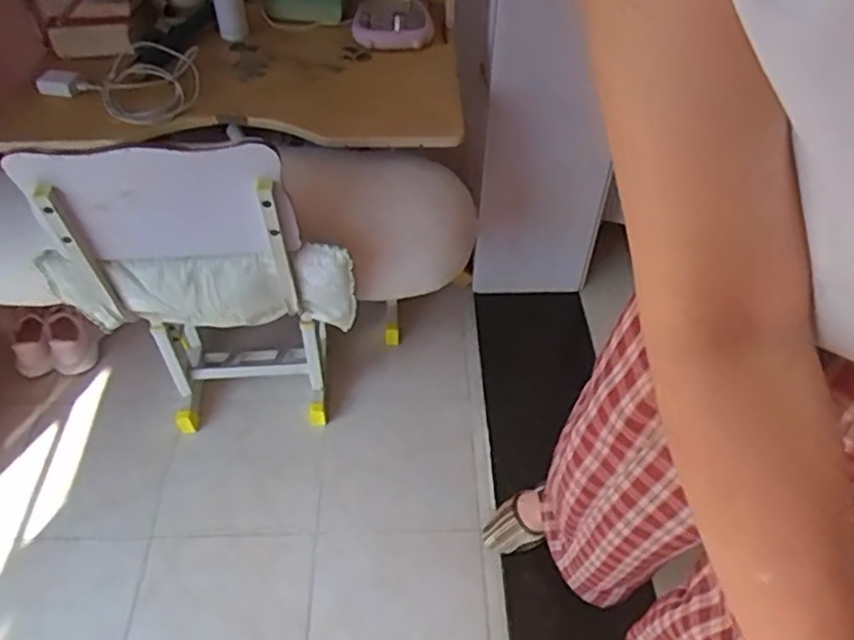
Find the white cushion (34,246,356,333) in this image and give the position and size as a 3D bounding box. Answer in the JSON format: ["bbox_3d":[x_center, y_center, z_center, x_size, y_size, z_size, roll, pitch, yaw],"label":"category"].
[{"bbox_3d":[-0.331,-0.040,1.027,0.438,0.191,0.057,-4,49,-4],"label":"white cushion"}]

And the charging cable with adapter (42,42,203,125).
[{"bbox_3d":[-0.483,-0.389,1.110,0.212,0.039,0.235,37,58,27],"label":"charging cable with adapter"}]

